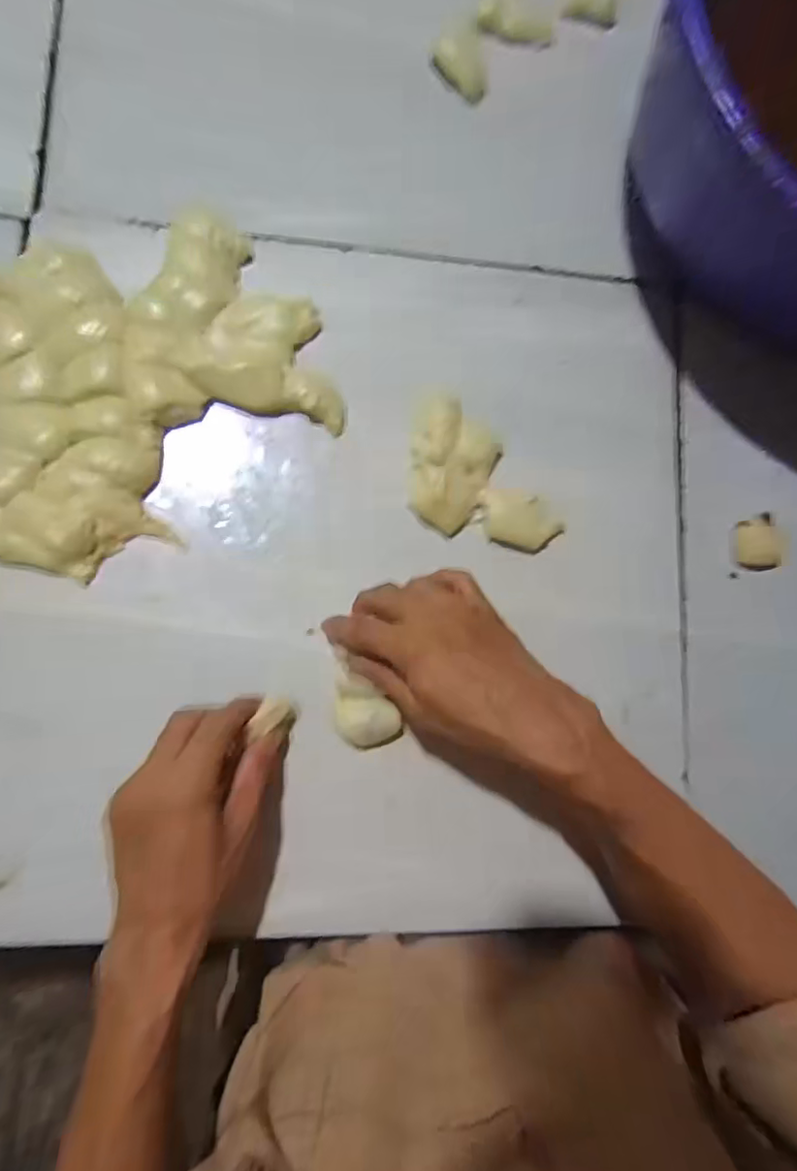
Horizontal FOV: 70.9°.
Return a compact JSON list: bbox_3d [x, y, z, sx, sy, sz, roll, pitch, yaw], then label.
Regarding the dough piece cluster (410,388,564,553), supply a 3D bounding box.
[{"bbox_3d":[0.062,-0.083,0.415,0.110,0.033,0.098,9,84,-7],"label":"dough piece cluster"}]

